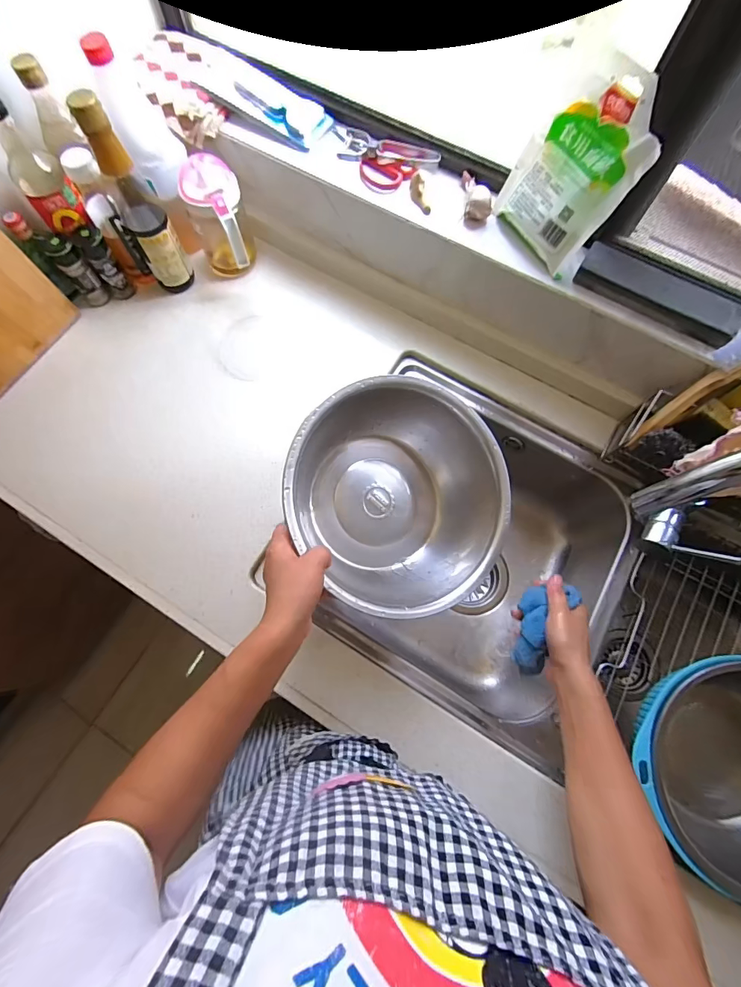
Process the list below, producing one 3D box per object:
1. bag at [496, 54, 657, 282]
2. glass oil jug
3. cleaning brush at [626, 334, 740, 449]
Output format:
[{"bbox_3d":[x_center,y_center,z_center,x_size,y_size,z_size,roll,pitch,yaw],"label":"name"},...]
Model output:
[{"bbox_3d":[0.229,-0.363,0.466,0.024,0.167,0.129,-22,74,-38],"label":"bag"},{"bbox_3d":[-0.222,-0.401,0.630,0.079,0.147,0.106,-21,74,-8],"label":"glass oil jug"},{"bbox_3d":[0.390,-0.125,0.490,0.049,0.188,0.042,-27,73,-40],"label":"cleaning brush"}]

